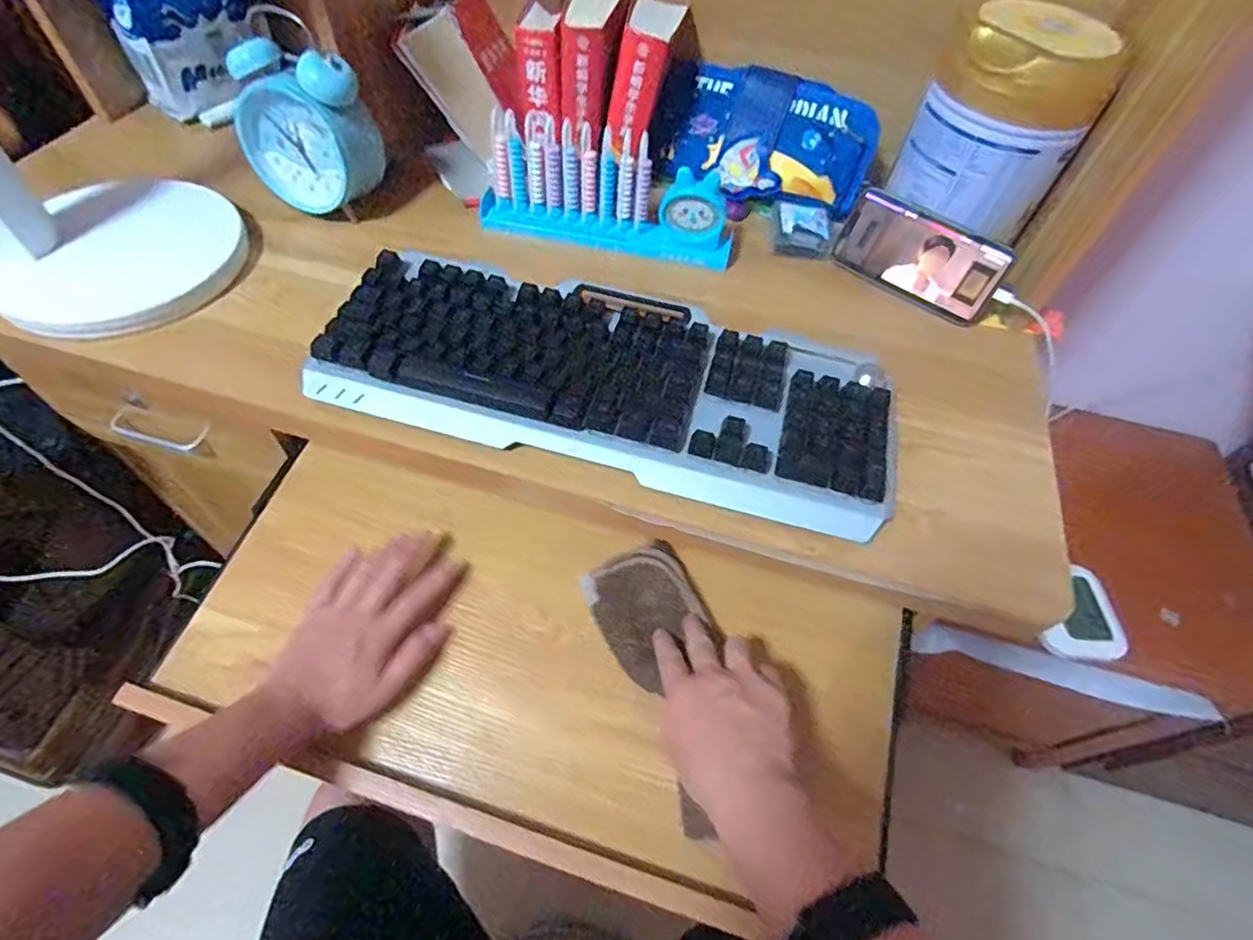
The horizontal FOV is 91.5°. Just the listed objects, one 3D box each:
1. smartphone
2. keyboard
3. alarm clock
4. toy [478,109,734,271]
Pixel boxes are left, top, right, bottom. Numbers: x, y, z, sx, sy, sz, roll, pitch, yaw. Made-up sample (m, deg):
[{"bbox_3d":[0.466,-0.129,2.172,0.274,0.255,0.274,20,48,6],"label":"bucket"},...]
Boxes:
[{"bbox_3d":[0.267,-0.195,0.561,0.145,0.074,0.014,36,41,20],"label":"smartphone"},{"bbox_3d":[-0.016,-0.071,0.469,0.420,0.036,0.156,15,56,5],"label":"keyboard"},{"bbox_3d":[-0.288,-0.306,0.533,0.123,0.132,0.058,20,57,8],"label":"alarm clock"},{"bbox_3d":[-0.015,-0.262,0.572,0.233,0.102,0.058,15,56,5],"label":"toy"}]

